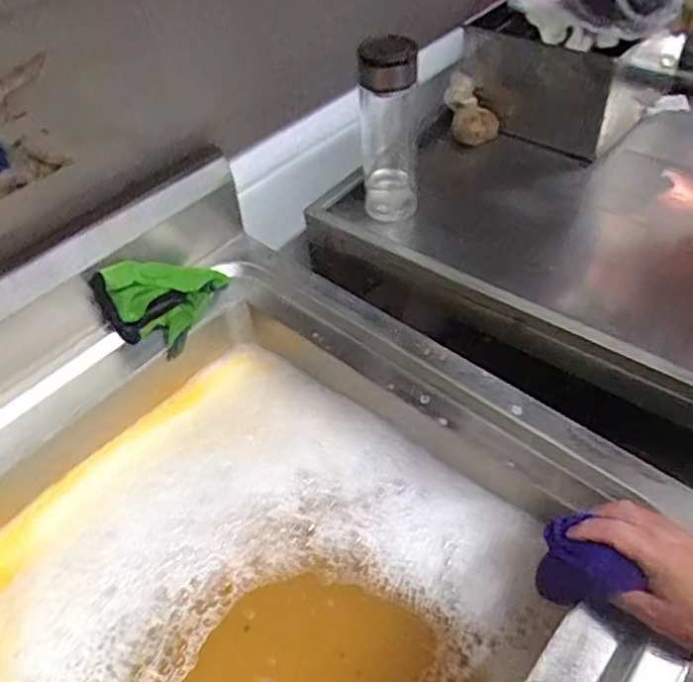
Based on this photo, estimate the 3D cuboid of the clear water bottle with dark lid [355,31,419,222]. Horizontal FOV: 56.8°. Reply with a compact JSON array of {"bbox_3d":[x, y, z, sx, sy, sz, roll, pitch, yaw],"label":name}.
[{"bbox_3d":[0.050,-0.249,0.753,0.065,0.210,0.067,-4,47,2],"label":"clear water bottle with dark lid"}]

